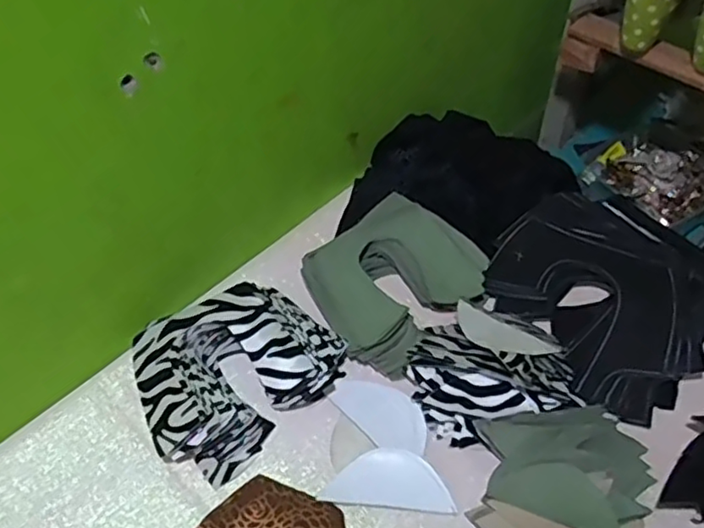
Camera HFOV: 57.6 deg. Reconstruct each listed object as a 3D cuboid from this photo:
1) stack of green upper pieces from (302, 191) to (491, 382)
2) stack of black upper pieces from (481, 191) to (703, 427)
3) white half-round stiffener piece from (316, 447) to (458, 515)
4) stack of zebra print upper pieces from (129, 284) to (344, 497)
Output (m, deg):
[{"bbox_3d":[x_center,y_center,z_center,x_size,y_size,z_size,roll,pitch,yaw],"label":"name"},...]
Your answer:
[{"bbox_3d":[0.040,0.014,0.651,0.163,0.050,0.153,-34,57,-24],"label":"stack of green upper pieces"},{"bbox_3d":[0.254,0.028,0.644,0.211,0.045,0.217,-32,57,-23],"label":"stack of black upper pieces"},{"bbox_3d":[0.032,0.182,0.545,0.107,0.009,0.049,4,51,5],"label":"white half-round stiffener piece"},{"bbox_3d":[-0.113,0.091,0.595,0.186,0.052,0.156,-35,58,-25],"label":"stack of zebra print upper pieces"}]

